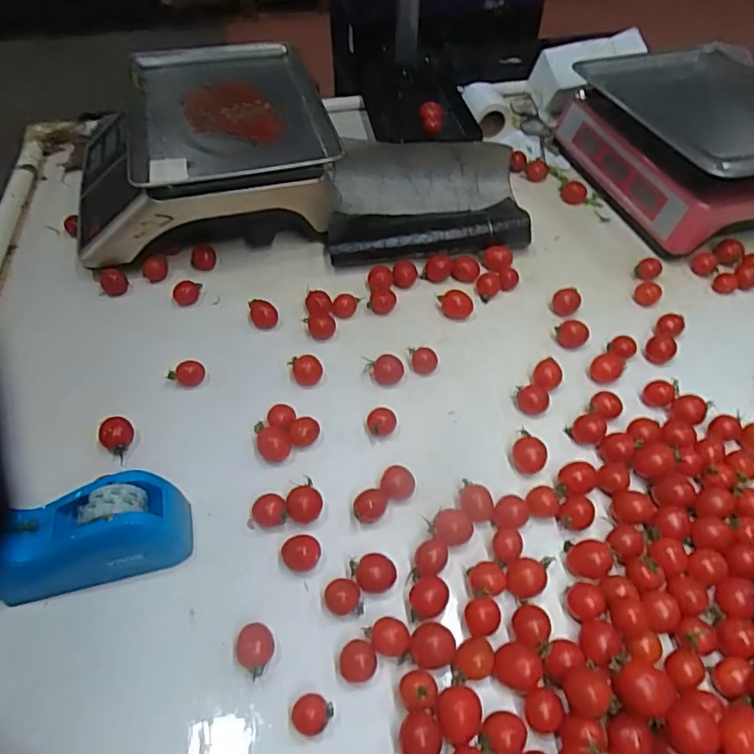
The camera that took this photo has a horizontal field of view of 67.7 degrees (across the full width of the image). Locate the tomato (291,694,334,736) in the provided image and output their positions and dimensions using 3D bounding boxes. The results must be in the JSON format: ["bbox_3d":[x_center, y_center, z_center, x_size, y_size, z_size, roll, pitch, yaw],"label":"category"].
[{"bbox_3d":[-0.044,0.232,0.385,0.025,0.021,0.024,0,51,0],"label":"tomato"}]

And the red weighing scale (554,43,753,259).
[{"bbox_3d":[0.438,-0.320,0.766,0.279,0.118,0.340,-14,52,-10],"label":"red weighing scale"}]

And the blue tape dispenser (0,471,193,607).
[{"bbox_3d":[-0.227,0.127,0.440,0.146,0.075,0.055,-13,52,-11],"label":"blue tape dispenser"}]

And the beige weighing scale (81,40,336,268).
[{"bbox_3d":[-0.230,-0.291,0.732,0.325,0.117,0.332,-13,52,-11],"label":"beige weighing scale"}]

